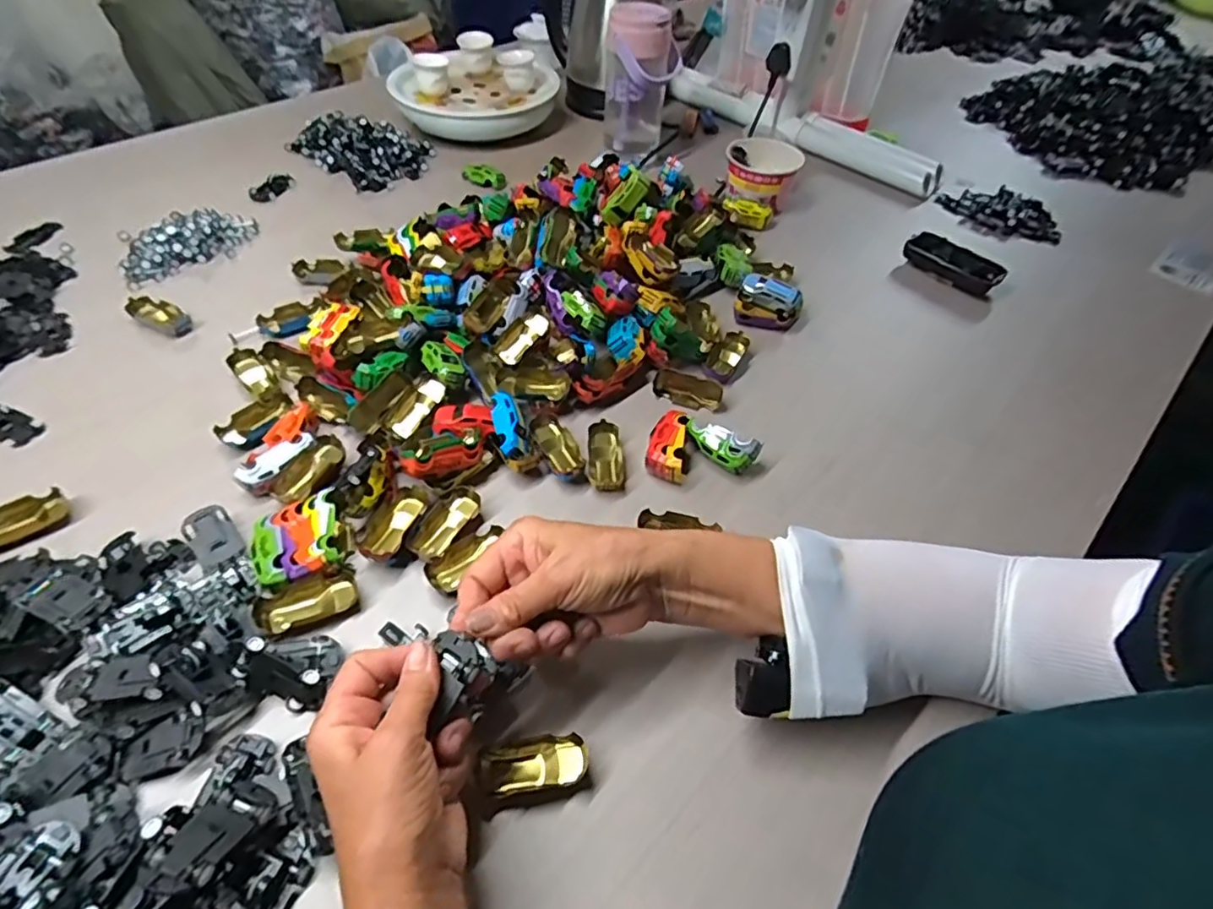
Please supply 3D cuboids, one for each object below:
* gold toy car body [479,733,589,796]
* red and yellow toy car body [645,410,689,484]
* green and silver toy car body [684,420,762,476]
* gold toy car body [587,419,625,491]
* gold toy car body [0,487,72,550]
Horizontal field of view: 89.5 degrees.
[{"bbox_3d":[-0.042,0.185,0.364,0.061,0.016,0.025,-5,51,-8],"label":"gold toy car body"},{"bbox_3d":[0.054,-0.009,0.525,0.035,0.028,0.064,12,50,6],"label":"red and yellow toy car body"},{"bbox_3d":[0.096,-0.007,0.522,0.064,0.036,0.023,33,56,22],"label":"green and silver toy car body"},{"bbox_3d":[-0.002,0.001,0.523,0.028,0.015,0.067,-3,50,-6],"label":"gold toy car body"},{"bbox_3d":[-0.438,0.049,0.455,0.061,0.017,0.033,-35,60,-28],"label":"gold toy car body"}]

